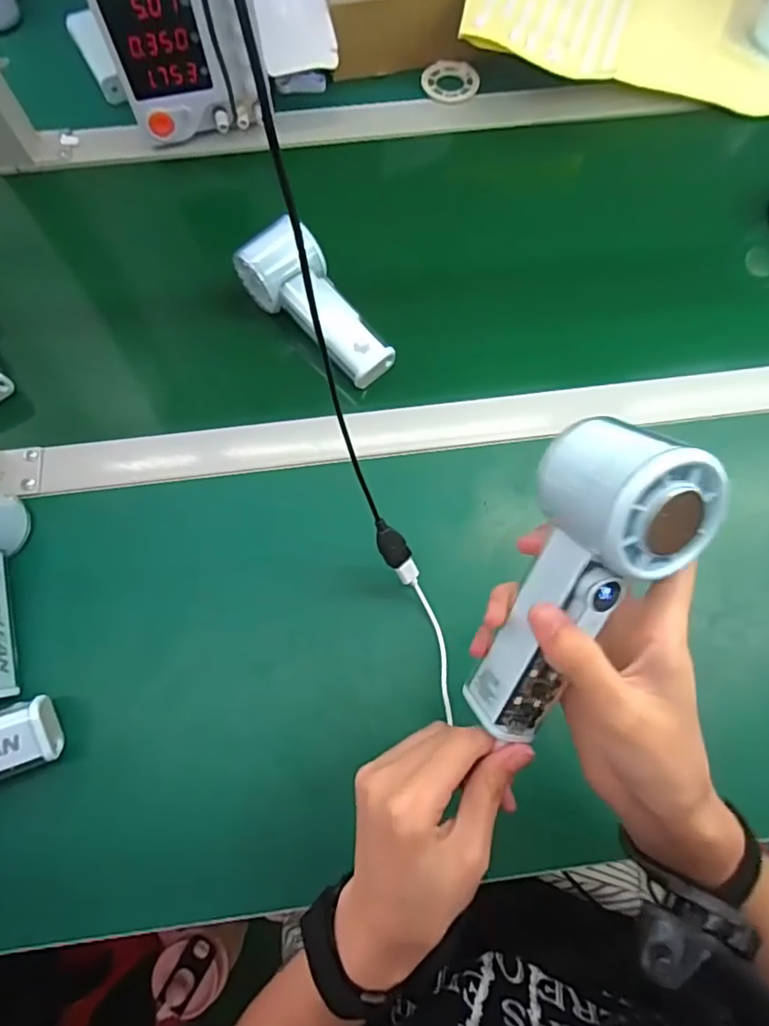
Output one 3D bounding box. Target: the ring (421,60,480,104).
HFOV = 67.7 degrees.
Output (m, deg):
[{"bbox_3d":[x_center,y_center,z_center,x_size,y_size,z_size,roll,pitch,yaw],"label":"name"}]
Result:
[{"bbox_3d":[0.067,-0.441,0.590,0.057,0.010,0.057,0,70,1],"label":"ring"}]

